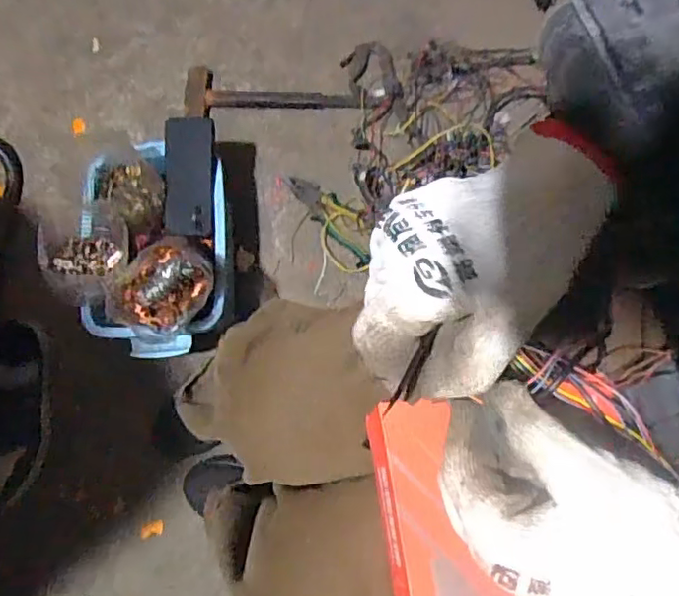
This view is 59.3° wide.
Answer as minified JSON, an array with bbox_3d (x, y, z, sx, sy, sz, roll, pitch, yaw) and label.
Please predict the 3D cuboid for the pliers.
[{"bbox_3d":[-0.009,-0.137,0.961,0.056,0.019,0.193,-41,81,-7],"label":"pliers"}]

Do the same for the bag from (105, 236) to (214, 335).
[{"bbox_3d":[-0.218,-0.013,0.748,0.115,0.119,0.126,35,82,9],"label":"bag"}]

